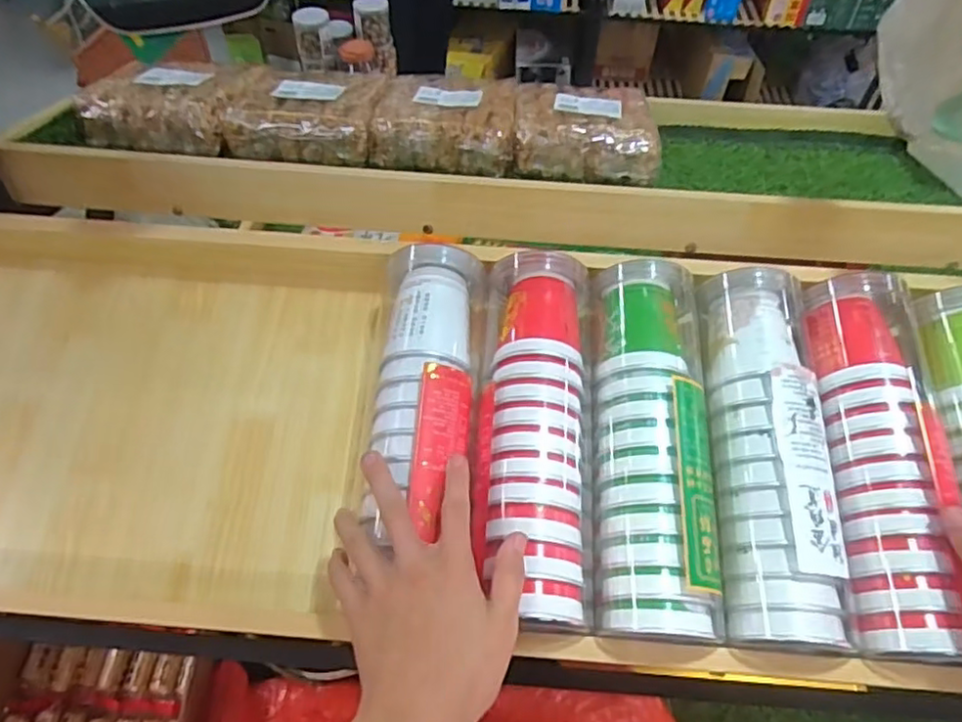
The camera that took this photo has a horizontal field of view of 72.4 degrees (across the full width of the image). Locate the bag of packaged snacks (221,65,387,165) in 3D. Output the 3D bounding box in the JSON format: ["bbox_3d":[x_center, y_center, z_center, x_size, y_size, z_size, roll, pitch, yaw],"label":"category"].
[{"bbox_3d":[-0.217,-0.316,0.795,0.182,0.049,0.196,-3,51,-4],"label":"bag of packaged snacks"}]

